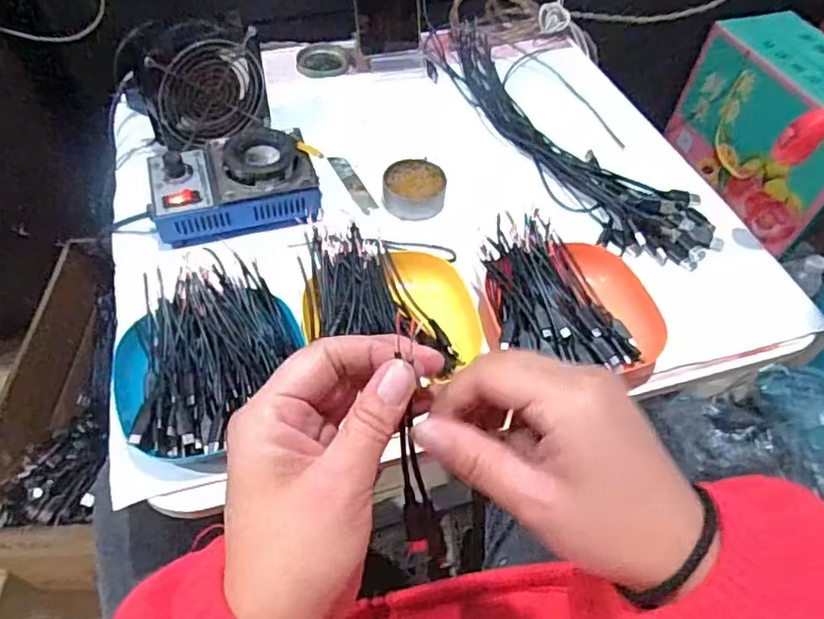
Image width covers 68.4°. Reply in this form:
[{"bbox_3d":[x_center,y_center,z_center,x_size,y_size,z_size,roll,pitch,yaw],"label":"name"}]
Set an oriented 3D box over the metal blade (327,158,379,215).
[{"bbox_3d":[-0.062,-0.131,0.631,0.021,0.004,0.089,-18,55,-23],"label":"metal blade"}]

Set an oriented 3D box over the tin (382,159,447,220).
[{"bbox_3d":[0.003,-0.122,0.612,0.062,0.024,0.061,2,53,-2],"label":"tin"}]

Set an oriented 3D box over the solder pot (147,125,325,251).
[{"bbox_3d":[-0.167,-0.117,0.575,0.149,0.059,0.099,-12,55,-12],"label":"solder pot"}]

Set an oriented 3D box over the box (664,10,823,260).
[{"bbox_3d":[0.590,-0.285,0.979,0.130,0.230,0.321,-14,56,-14],"label":"box"}]

